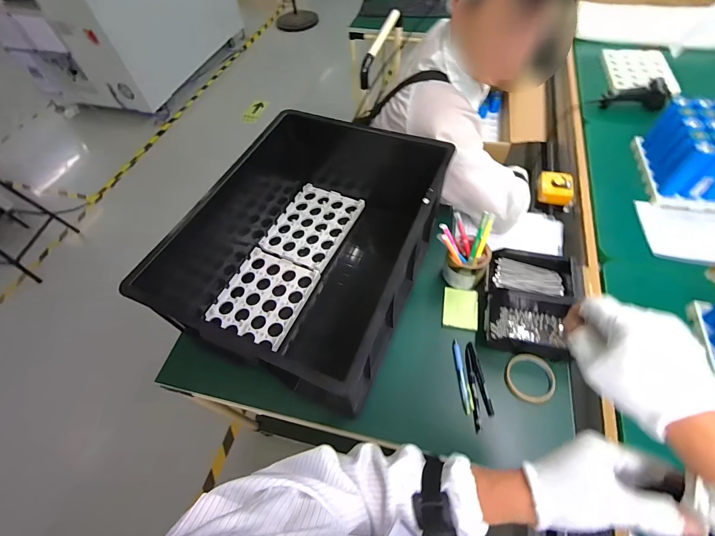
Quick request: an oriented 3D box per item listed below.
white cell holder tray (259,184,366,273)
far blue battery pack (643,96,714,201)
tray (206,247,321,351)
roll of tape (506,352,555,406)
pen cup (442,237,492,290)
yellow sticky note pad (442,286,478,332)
[{"bbox_3d":[-0.112,-0.111,0.880,0.187,0.020,0.237,22,61,18],"label":"white cell holder tray"},{"bbox_3d":[0.807,-0.274,0.786,0.165,0.120,0.200,4,58,7],"label":"far blue battery pack"},{"bbox_3d":[-0.208,0.059,0.766,0.181,0.018,0.202,19,61,16],"label":"tray"},{"bbox_3d":[0.327,0.208,0.638,0.085,0.021,0.087,-2,57,3],"label":"roll of tape"},{"bbox_3d":[0.240,-0.007,0.742,0.081,0.091,0.074,-2,57,3],"label":"pen cup"},{"bbox_3d":[0.225,0.088,0.742,0.072,0.004,0.096,7,58,9],"label":"yellow sticky note pad"}]

